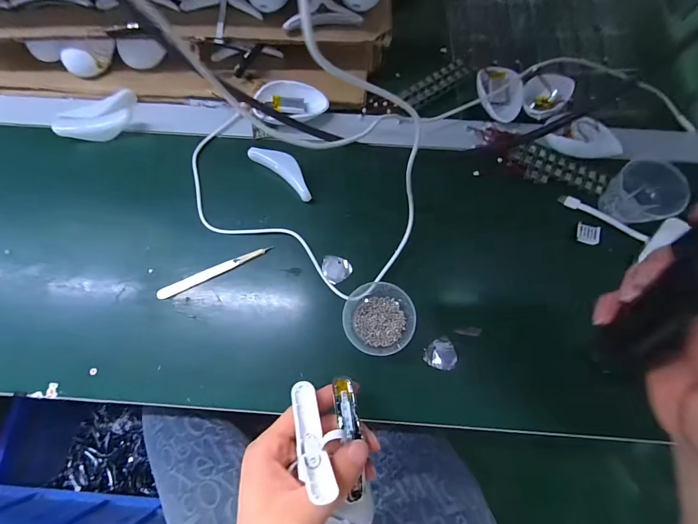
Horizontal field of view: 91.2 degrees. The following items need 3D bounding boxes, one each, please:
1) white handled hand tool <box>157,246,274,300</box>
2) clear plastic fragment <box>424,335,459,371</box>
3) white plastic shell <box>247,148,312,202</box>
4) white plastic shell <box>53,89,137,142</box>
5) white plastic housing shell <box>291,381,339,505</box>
[{"bbox_3d":[-0.143,0.009,0.364,0.122,0.006,0.013,-26,75,-8],"label":"white handled hand tool"},{"bbox_3d":[0.091,0.093,0.342,0.031,0.007,0.031,0,73,0],"label":"clear plastic fragment"},{"bbox_3d":[-0.073,-0.104,0.389,0.089,0.021,0.028,38,77,11],"label":"white plastic shell"},{"bbox_3d":[-0.293,-0.169,0.402,0.090,0.024,0.060,-27,75,-8],"label":"white plastic shell"},{"bbox_3d":[-0.028,0.122,0.241,0.019,0.006,0.078,-16,50,-4],"label":"white plastic housing shell"}]

